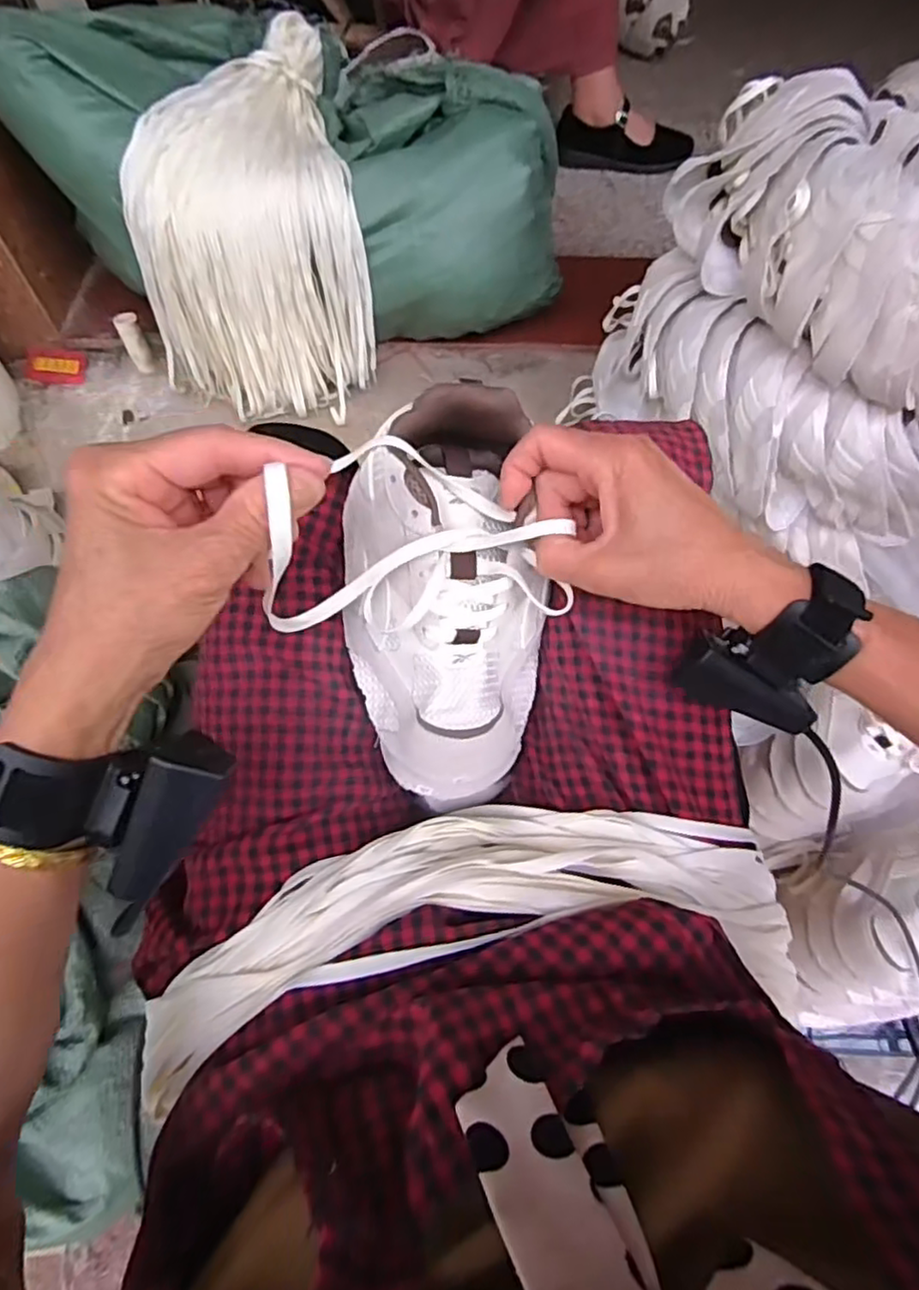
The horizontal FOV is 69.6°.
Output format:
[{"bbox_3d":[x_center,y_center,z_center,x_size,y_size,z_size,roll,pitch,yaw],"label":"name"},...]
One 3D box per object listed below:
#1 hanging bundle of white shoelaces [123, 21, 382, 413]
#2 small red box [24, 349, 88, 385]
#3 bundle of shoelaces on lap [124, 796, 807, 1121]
[{"bbox_3d":[-0.251,-0.535,0.868,0.270,0.293,0.328,2,63,0],"label":"hanging bundle of white shoelaces"},{"bbox_3d":[-0.595,-0.411,0.976,0.092,0.005,0.049,4,85,-1],"label":"small red box"},{"bbox_3d":[0.010,0.152,0.357,0.362,0.074,0.121,-5,63,-4],"label":"bundle of shoelaces on lap"}]

